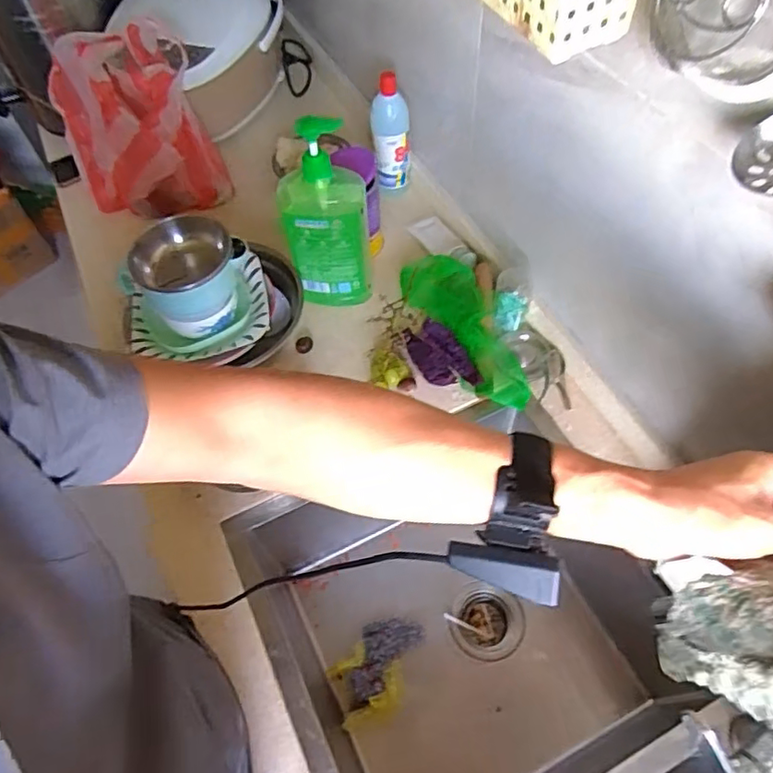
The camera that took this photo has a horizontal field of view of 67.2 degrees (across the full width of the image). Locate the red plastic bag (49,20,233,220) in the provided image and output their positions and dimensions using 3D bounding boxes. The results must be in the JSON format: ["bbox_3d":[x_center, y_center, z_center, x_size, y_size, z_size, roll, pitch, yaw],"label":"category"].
[{"bbox_3d":[-0.415,-0.426,0.962,0.230,0.247,0.203,-23,59,-11],"label":"red plastic bag"}]

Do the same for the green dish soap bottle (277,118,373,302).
[{"bbox_3d":[-0.085,-0.235,0.788,0.113,0.257,0.073,-3,58,1],"label":"green dish soap bottle"}]

